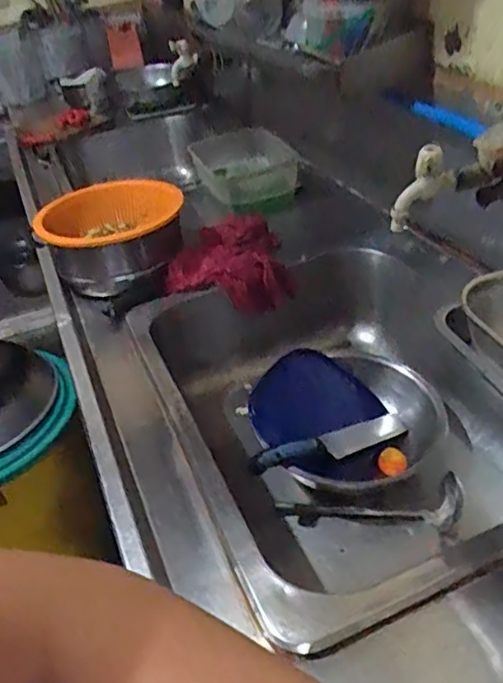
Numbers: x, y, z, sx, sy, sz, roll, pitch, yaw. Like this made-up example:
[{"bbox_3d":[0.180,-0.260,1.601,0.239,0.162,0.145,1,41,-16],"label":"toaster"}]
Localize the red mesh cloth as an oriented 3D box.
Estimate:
[{"bbox_3d":[-0.051,-0.159,1.112,0.218,0.122,0.222,-11,37,-5],"label":"red mesh cloth"}]

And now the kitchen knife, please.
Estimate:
[{"bbox_3d":[0.120,0.148,0.862,0.297,0.028,0.049,-7,30,-36],"label":"kitchen knife"}]

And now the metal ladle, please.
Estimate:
[{"bbox_3d":[0.156,0.212,0.810,0.249,0.067,0.067,-2,37,9],"label":"metal ladle"}]

